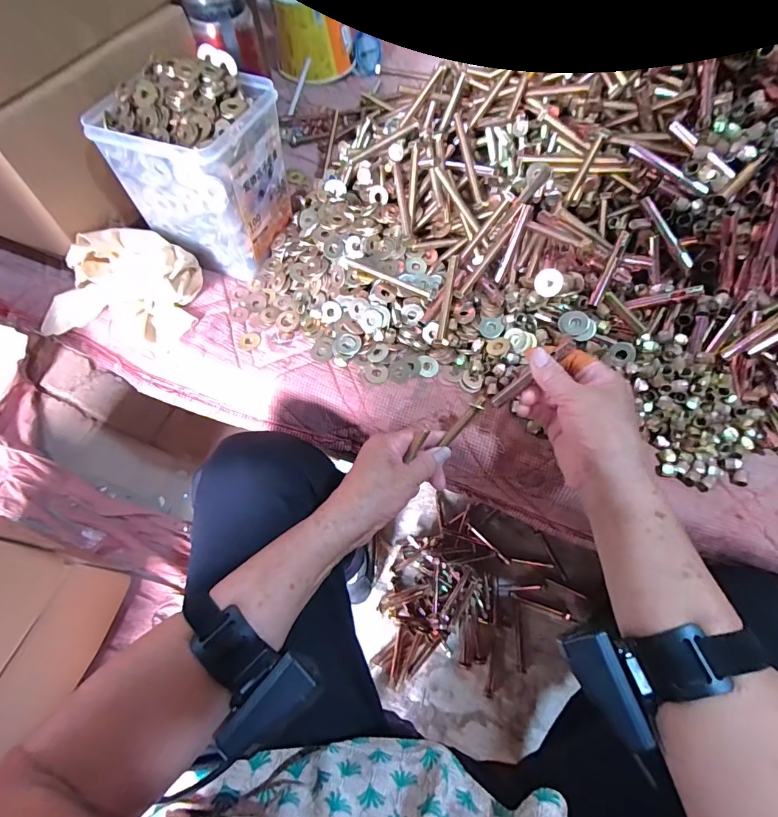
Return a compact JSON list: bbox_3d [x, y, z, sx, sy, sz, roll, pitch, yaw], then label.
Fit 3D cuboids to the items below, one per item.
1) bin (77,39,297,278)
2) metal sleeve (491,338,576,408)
[{"bbox_3d":[-0.209,-0.277,0.485,0.140,0.167,0.148,23,65,10],"label":"bin"},{"bbox_3d":[0.128,-0.031,0.365,0.086,0.009,0.011,-39,68,9],"label":"metal sleeve"}]

